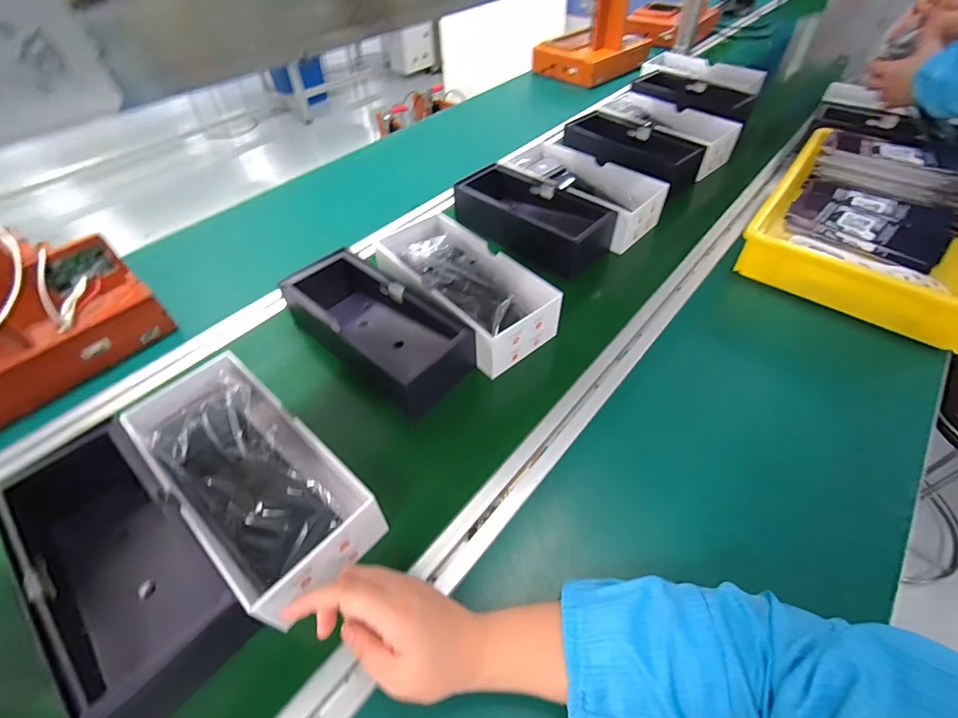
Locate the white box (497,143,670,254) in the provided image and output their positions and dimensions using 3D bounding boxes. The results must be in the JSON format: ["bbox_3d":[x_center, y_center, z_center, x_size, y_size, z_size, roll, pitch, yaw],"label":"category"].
[{"bbox_3d":[0.172,-0.302,0.768,0.275,0.062,0.124,37,62,24],"label":"white box"}]

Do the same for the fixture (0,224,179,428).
[{"bbox_3d":[-0.563,-0.064,0.499,0.150,0.217,0.267,35,61,24],"label":"fixture"}]

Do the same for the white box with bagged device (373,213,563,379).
[{"bbox_3d":[-0.028,-0.105,0.604,0.137,0.059,0.268,-34,60,-22],"label":"white box with bagged device"}]

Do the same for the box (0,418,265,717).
[{"bbox_3d":[-0.320,0.164,0.394,0.269,0.087,0.111,36,62,24],"label":"box"}]

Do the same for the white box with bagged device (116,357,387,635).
[{"bbox_3d":[-0.224,0.105,0.427,0.271,0.069,0.122,37,62,22],"label":"white box with bagged device"}]

